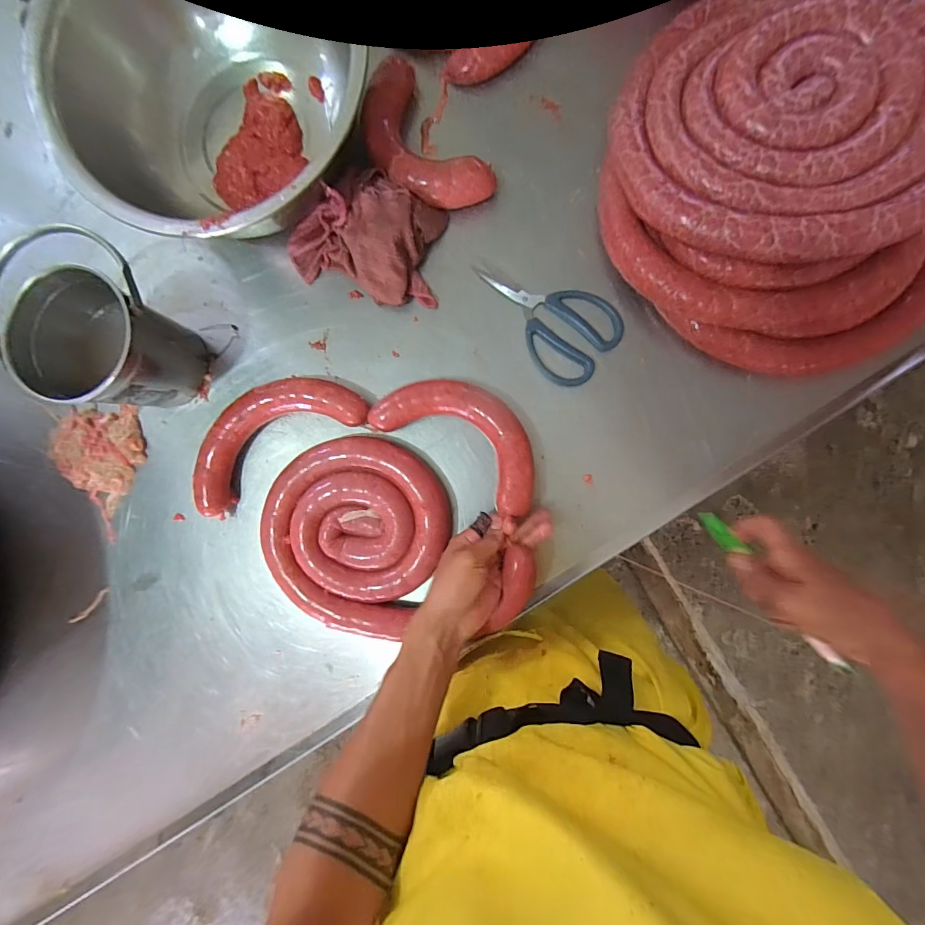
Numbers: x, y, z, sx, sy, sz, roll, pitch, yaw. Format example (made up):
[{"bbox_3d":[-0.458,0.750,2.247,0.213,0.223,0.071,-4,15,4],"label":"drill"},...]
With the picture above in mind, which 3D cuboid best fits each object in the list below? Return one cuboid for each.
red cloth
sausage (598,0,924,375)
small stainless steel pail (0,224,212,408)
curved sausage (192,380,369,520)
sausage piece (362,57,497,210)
[{"bbox_3d":[-0.116,-0.258,0.507,0.182,0.054,0.130,8,92,3],"label":"red cloth"},{"bbox_3d":[0.325,-0.288,0.448,0.337,0.108,0.397,-21,90,4],"label":"sausage"},{"bbox_3d":[-0.388,-0.139,0.486,0.154,0.135,0.146,0,92,4],"label":"small stainless steel pail"},{"bbox_3d":[-0.231,-0.037,0.529,0.237,0.043,0.108,-31,90,4],"label":"curved sausage"},{"bbox_3d":[-0.052,-0.365,0.508,0.098,0.044,0.184,-37,89,4],"label":"sausage piece"}]

